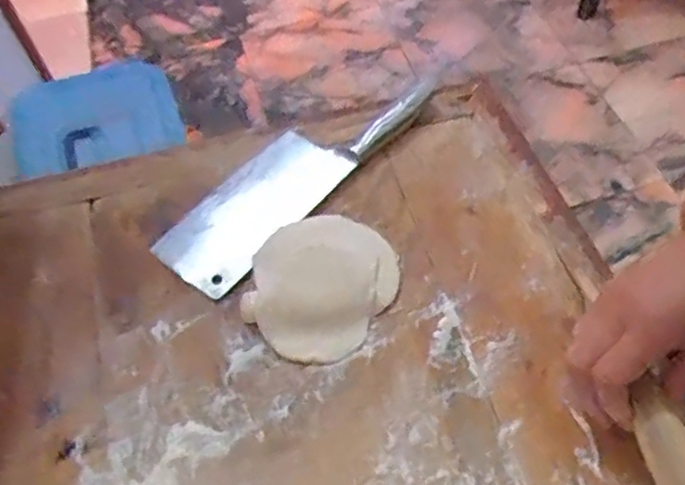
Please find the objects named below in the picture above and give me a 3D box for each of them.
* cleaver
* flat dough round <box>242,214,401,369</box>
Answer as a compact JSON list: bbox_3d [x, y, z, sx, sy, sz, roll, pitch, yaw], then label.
[{"bbox_3d":[-0.037,-0.071,0.573,0.080,0.027,0.296,36,64,23],"label":"cleaver"},{"bbox_3d":[-0.019,0.031,0.501,0.110,0.015,0.127,30,62,20],"label":"flat dough round"}]

